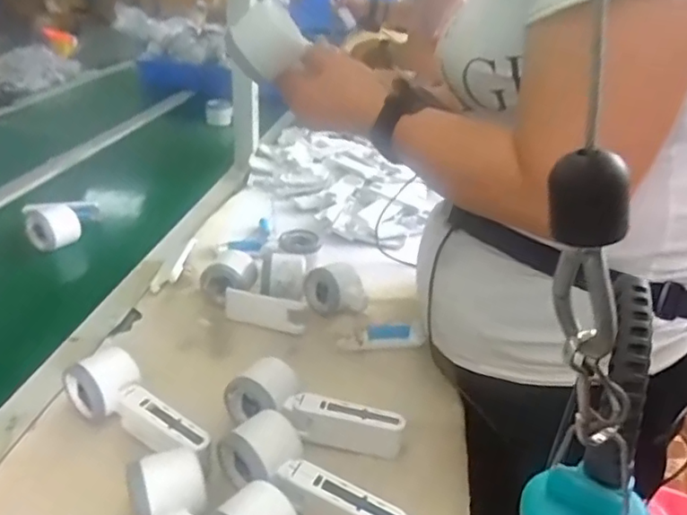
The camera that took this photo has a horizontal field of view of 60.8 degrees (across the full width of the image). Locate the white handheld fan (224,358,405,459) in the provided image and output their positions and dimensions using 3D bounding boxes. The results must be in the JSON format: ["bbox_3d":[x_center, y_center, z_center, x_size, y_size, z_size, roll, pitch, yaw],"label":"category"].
[{"bbox_3d":[-0.030,0.151,0.550,0.167,0.062,0.052,15,31,20],"label":"white handheld fan"}]

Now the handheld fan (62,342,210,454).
[{"bbox_3d":[-0.188,0.139,0.533,0.154,0.050,0.053,24,35,33],"label":"handheld fan"}]

